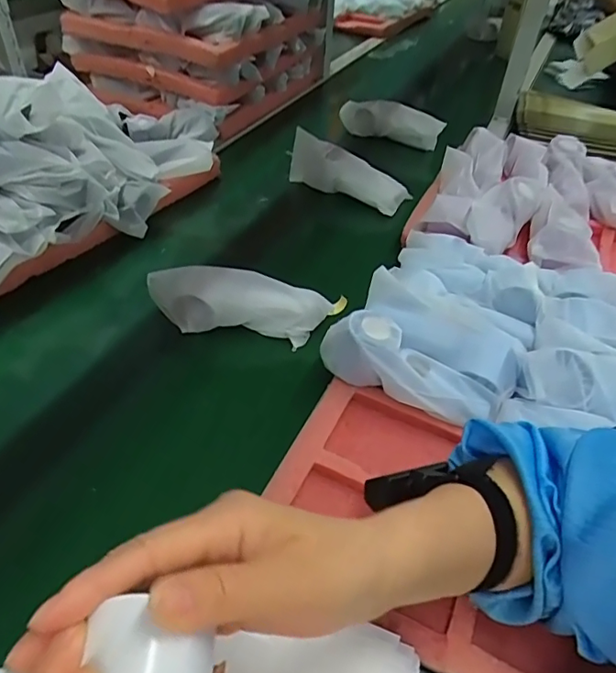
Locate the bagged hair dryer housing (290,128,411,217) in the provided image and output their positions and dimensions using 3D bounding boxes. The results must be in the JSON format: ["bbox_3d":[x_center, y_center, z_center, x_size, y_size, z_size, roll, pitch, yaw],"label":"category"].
[{"bbox_3d":[0.059,-0.253,0.811,0.193,0.089,0.044,24,47,21],"label":"bagged hair dryer housing"}]

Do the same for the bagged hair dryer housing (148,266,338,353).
[{"bbox_3d":[-0.075,-0.035,0.577,0.185,0.054,0.057,10,44,7],"label":"bagged hair dryer housing"}]

